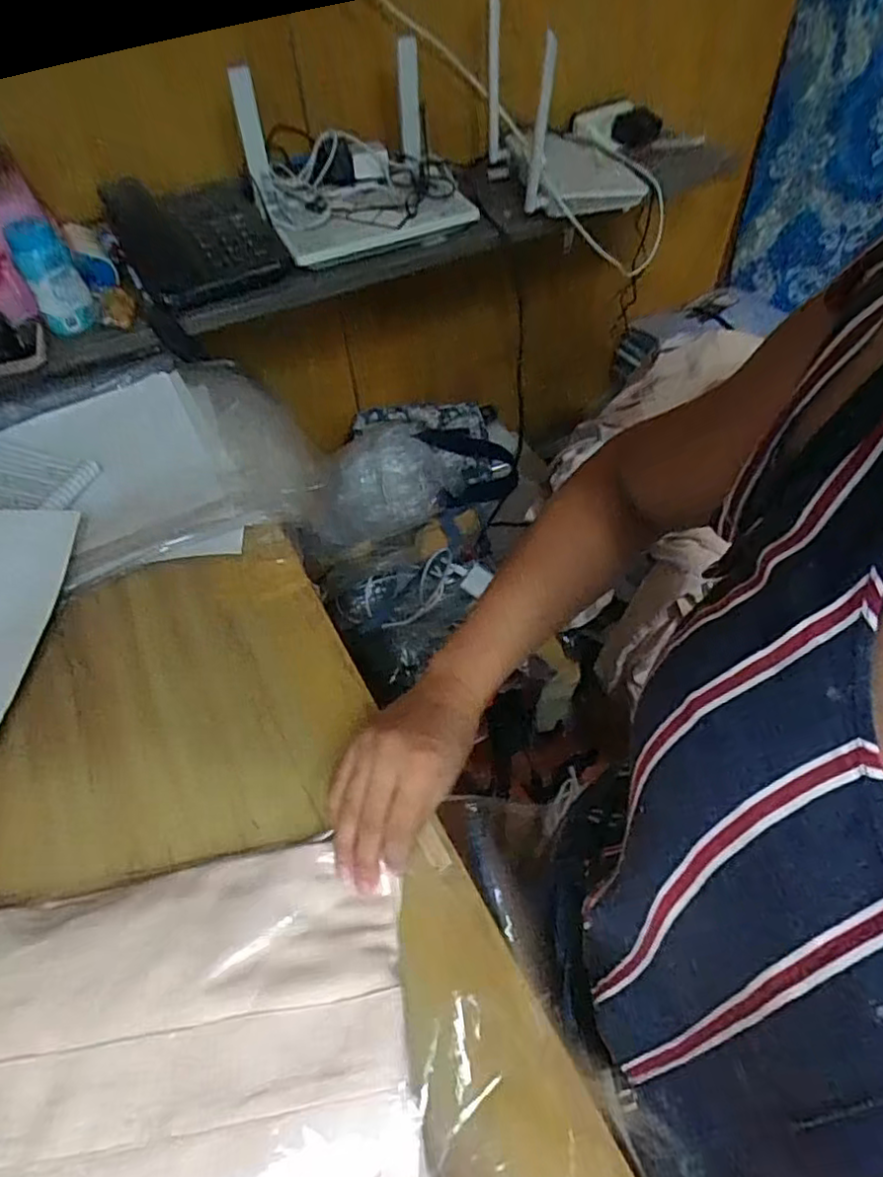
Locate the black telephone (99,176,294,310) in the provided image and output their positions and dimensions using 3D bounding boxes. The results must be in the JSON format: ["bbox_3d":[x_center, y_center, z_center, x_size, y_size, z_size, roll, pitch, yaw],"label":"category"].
[{"bbox_3d":[-0.273,-0.397,0.717,0.163,0.086,0.175,-30,57,-19],"label":"black telephone"}]

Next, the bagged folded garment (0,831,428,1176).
[{"bbox_3d":[-0.139,0.241,0.306,0.248,0.020,0.203,-11,53,-6],"label":"bagged folded garment"}]

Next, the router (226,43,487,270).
[{"bbox_3d":[-0.088,-0.481,0.719,0.238,0.166,0.145,-19,54,-11],"label":"router"}]

